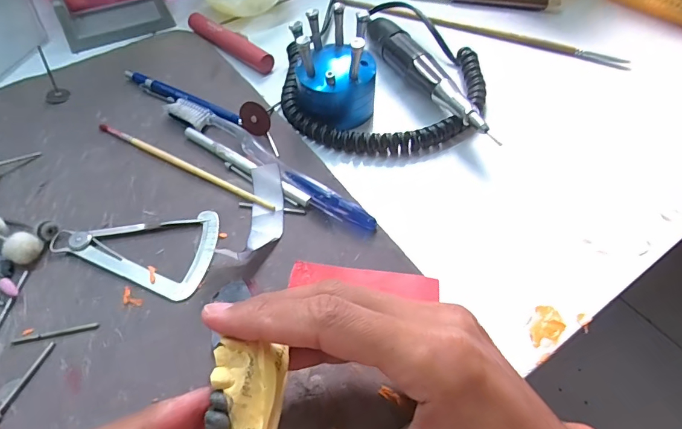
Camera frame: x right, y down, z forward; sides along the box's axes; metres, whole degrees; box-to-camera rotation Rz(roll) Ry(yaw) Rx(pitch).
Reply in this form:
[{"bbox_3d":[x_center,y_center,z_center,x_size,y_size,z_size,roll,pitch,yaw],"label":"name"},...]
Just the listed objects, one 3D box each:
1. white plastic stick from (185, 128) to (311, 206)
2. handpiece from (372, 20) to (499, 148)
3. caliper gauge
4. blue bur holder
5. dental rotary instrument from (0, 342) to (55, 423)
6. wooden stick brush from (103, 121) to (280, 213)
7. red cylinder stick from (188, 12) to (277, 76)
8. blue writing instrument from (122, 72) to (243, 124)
[{"bbox_3d":[-0.066,-0.035,0.296,0.115,0.005,0.007,30,60,21],"label":"white plastic stick"},{"bbox_3d":[0.066,-0.105,0.333,0.024,0.027,0.161,-23,57,-14],"label":"handpiece"},{"bbox_3d":[-0.123,0.014,0.264,0.098,0.005,0.058,15,56,12],"label":"caliper gauge"},{"bbox_3d":[-0.004,-0.105,0.312,0.058,0.062,0.053,2,54,3],"label":"blue bur holder"},{"bbox_3d":[-0.160,0.084,0.214,0.005,0.004,0.042,13,55,11],"label":"dental rotary instrument"},{"bbox_3d":[-0.113,-0.036,0.300,0.160,0.004,0.006,25,58,18],"label":"wooden stick brush"},{"bbox_3d":[-0.101,-0.154,0.381,0.103,0.014,0.015,34,62,23],"label":"red cylinder stick"},{"bbox_3d":[-0.128,-0.093,0.339,0.120,0.011,0.011,23,58,18],"label":"blue writing instrument"}]

